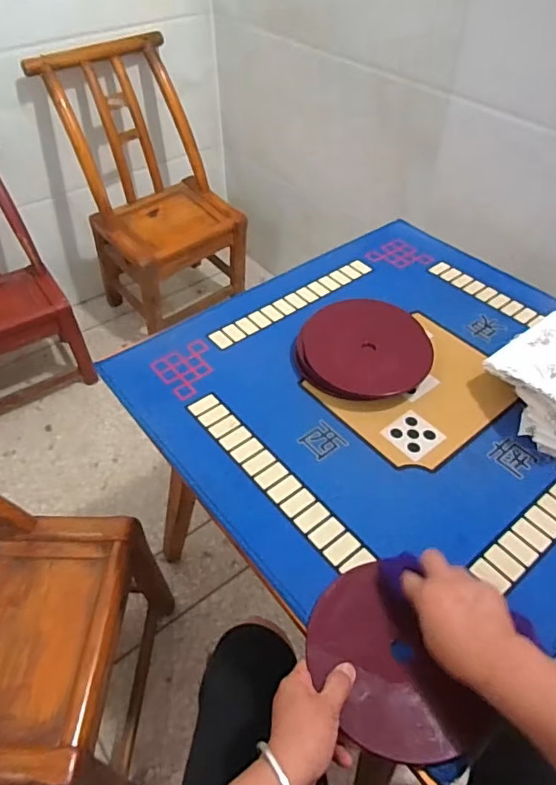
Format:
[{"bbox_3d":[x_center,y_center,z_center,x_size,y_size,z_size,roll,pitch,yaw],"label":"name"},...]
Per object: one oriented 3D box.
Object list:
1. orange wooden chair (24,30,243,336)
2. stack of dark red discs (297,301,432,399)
[{"bbox_3d":[-0.353,-0.599,1.594,0.439,0.690,0.385,36,56,29],"label":"orange wooden chair"},{"bbox_3d":[0.127,-0.066,0.784,0.187,0.049,0.155,3,47,3],"label":"stack of dark red discs"}]

